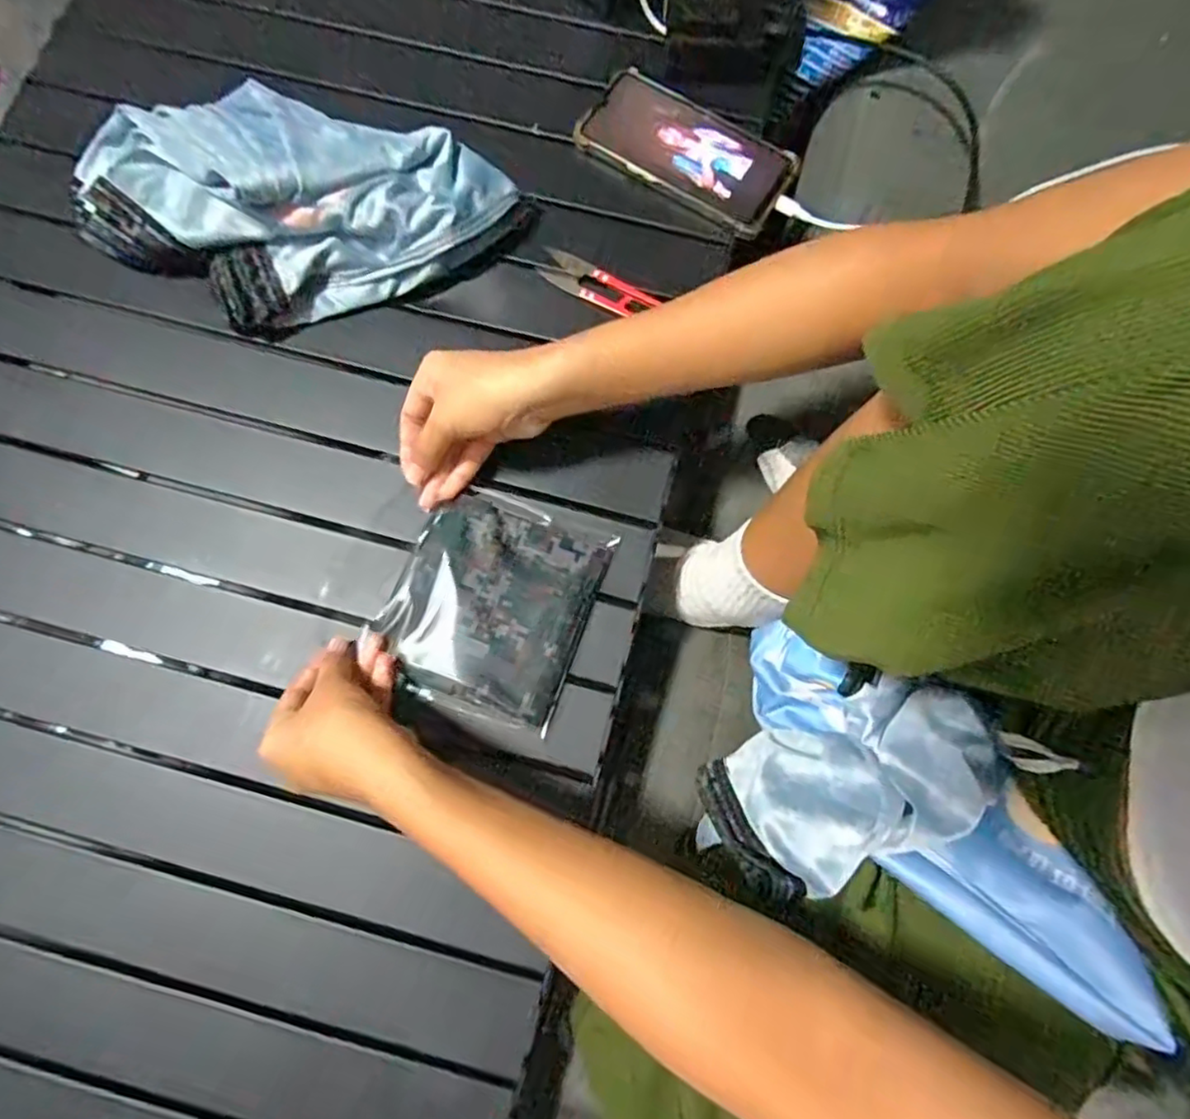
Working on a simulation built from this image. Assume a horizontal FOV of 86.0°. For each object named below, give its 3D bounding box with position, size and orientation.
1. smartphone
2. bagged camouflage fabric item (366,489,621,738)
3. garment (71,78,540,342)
[{"bbox_3d":[0.072,-0.326,0.508,0.166,0.016,0.081,30,79,6],"label":"smartphone"},{"bbox_3d":[-0.067,0.028,0.420,0.122,0.013,0.137,20,78,4],"label":"bagged camouflage fabric item"},{"bbox_3d":[-0.217,-0.252,0.459,0.323,0.070,0.169,7,77,1],"label":"garment"}]

